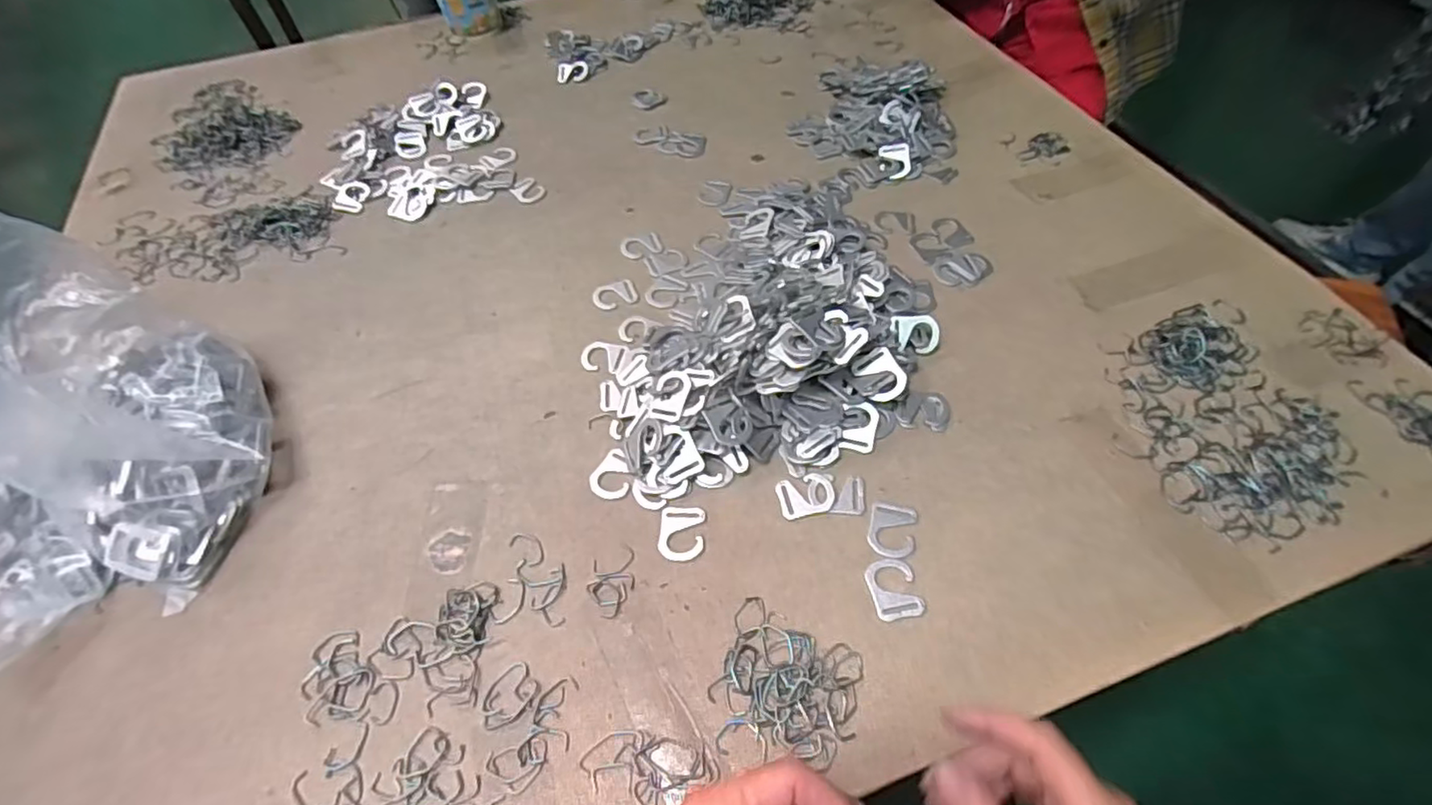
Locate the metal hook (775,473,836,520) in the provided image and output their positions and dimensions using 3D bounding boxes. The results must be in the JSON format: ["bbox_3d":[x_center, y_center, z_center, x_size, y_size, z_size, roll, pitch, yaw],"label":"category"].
[{"bbox_3d":[0.071,0.073,0.495,0.045,0.004,0.034,-12,53,-6],"label":"metal hook"}]

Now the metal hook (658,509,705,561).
[{"bbox_3d":[-0.026,0.100,0.483,0.034,0.004,0.043,2,53,4],"label":"metal hook"}]

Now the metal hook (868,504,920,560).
[{"bbox_3d":[0.134,0.097,0.475,0.034,0.004,0.043,11,54,11],"label":"metal hook"}]

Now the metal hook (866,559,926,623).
[{"bbox_3d":[0.128,0.133,0.450,0.034,0.004,0.043,-10,53,-4],"label":"metal hook"}]

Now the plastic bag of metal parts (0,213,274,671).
[{"bbox_3d":[-0.516,0.022,0.459,0.276,0.167,0.266,15,55,14],"label":"plastic bag of metal parts"}]

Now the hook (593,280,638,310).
[{"bbox_3d":[-0.103,-0.110,0.640,0.043,0.004,0.036,-16,54,-9],"label":"hook"}]

